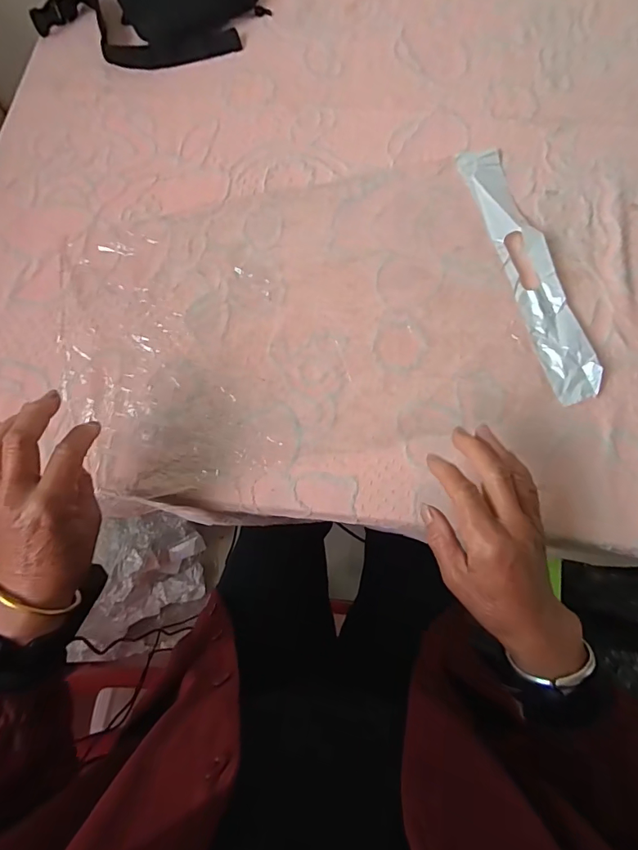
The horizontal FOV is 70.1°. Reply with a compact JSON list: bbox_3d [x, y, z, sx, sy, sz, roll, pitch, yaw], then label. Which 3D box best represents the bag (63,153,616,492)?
[{"bbox_3d":[-0.004,-0.113,0.449,0.471,0.016,0.306,-11,74,-3],"label":"bag"}]

